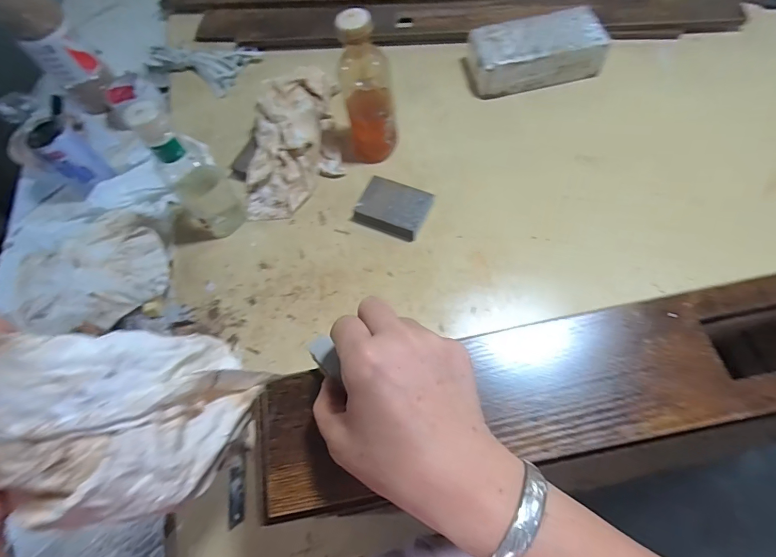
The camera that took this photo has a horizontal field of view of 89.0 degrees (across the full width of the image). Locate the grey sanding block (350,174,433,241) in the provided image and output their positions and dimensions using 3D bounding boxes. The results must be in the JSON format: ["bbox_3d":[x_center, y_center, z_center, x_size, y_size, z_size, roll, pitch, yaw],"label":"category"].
[{"bbox_3d":[0.008,-0.102,0.567,0.097,0.027,0.070,23,69,13],"label":"grey sanding block"}]

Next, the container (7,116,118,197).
[{"bbox_3d":[-0.496,-0.185,0.608,0.062,0.112,0.075,38,73,18],"label":"container"}]

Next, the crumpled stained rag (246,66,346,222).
[{"bbox_3d":[-0.145,-0.209,0.603,0.133,0.093,0.216,-1,65,3],"label":"crumpled stained rag"}]

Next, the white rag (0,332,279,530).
[{"bbox_3d":[-0.151,0.071,0.211,0.084,0.179,0.109,20,68,12],"label":"white rag"}]

